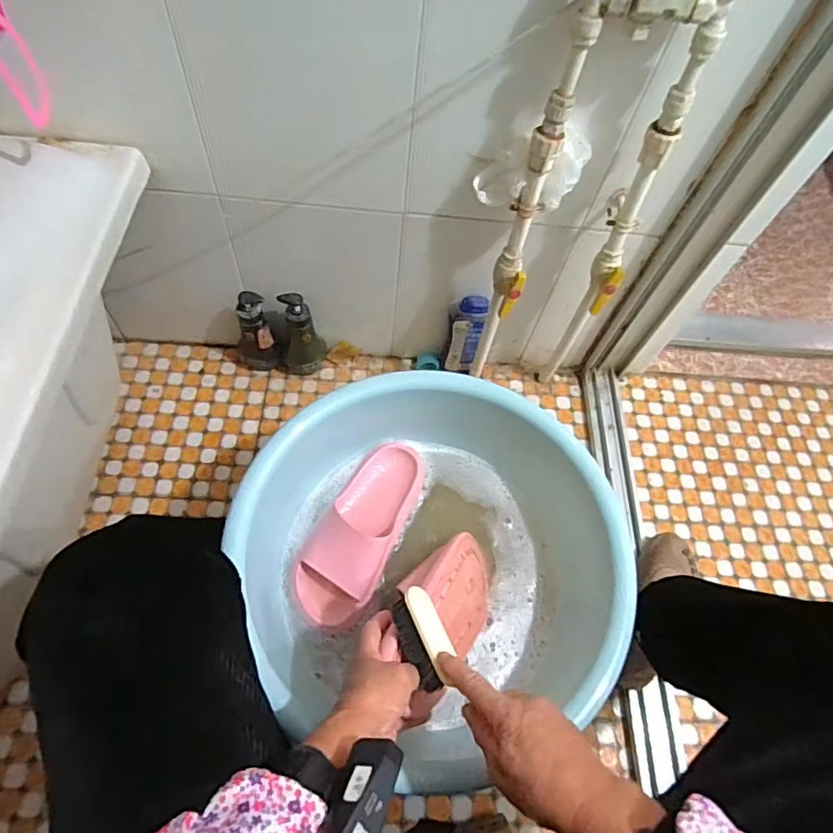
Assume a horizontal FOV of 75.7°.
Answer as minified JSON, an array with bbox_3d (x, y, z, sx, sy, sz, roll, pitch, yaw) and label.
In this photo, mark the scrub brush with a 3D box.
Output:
[{"bbox_3d":[0.008,0.206,0.508,0.034,0.029,0.081,5,42,-44],"label":"scrub brush"}]

